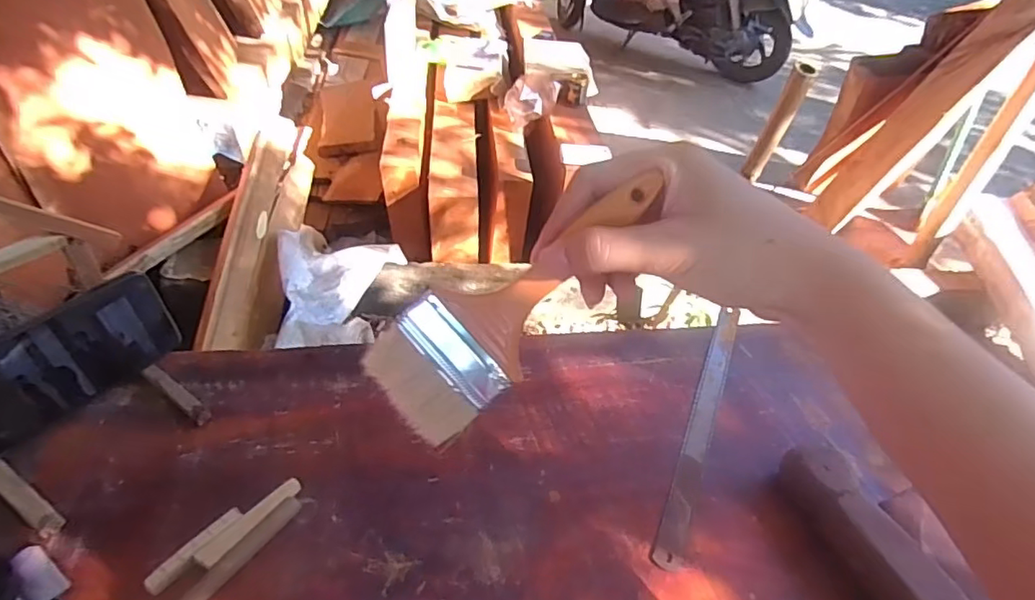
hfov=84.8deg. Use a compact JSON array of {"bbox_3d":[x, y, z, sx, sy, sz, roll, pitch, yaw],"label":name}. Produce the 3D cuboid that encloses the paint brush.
[{"bbox_3d":[-0.002,0.000,0.302,0.068,0.181,0.008,47,13,-3],"label":"paint brush"}]

